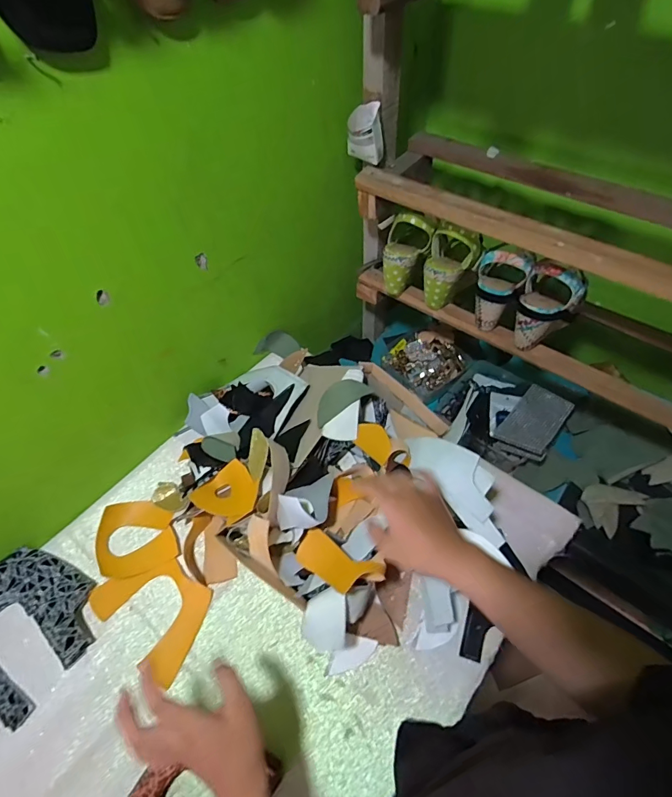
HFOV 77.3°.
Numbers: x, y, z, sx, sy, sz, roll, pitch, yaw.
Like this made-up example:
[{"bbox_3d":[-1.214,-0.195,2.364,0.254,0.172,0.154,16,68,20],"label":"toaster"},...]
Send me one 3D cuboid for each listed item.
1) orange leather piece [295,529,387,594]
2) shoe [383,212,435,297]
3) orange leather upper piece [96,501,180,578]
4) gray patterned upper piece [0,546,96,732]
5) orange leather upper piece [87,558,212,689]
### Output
[{"bbox_3d":[0.001,0.200,0.507,0.127,0.027,0.049,5,48,41],"label":"orange leather piece"},{"bbox_3d":[0.110,-0.255,0.751,0.088,0.147,0.058,29,33,21],"label":"shoe"},{"bbox_3d":[-0.306,0.211,0.646,0.111,0.029,0.109,-17,55,-10],"label":"orange leather upper piece"},{"bbox_3d":[-0.434,0.315,0.567,0.180,0.036,0.192,26,58,19],"label":"gray patterned upper piece"},{"bbox_3d":[-0.249,0.293,0.590,0.162,0.018,0.116,34,61,24],"label":"orange leather upper piece"}]

